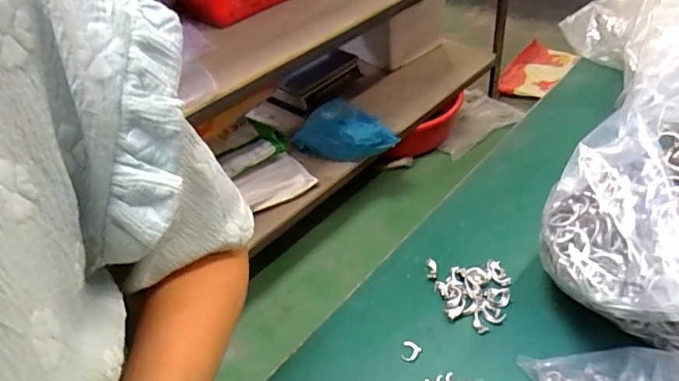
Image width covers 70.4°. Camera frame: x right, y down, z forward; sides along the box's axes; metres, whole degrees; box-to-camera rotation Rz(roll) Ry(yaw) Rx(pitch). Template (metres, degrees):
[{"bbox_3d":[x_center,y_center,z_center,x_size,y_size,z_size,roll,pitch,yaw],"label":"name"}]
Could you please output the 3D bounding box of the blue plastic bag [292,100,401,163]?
[{"bbox_3d":[0.024,-0.149,1.344,0.284,0.123,0.142,23,50,31],"label":"blue plastic bag"}]

